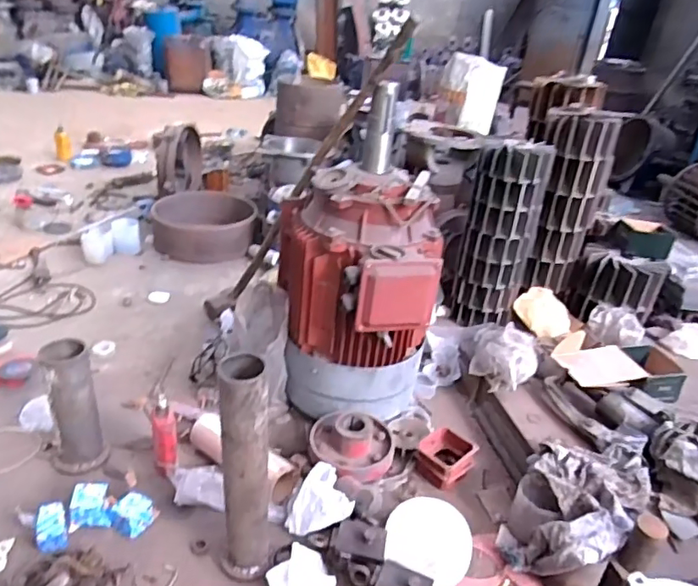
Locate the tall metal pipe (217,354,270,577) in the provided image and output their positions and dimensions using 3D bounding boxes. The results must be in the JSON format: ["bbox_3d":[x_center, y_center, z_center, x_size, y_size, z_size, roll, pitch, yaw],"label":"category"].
[{"bbox_3d":[-0.176,0.321,0.964,0.083,0.456,0.074,5,28,-4],"label":"tall metal pipe"}]

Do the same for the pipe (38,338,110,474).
[{"bbox_3d":[-0.587,0.253,1.203,0.105,0.294,0.093,-14,35,-34],"label":"pipe"}]

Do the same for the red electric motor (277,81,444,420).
[{"bbox_3d":[0.016,-0.034,1.292,0.366,0.649,0.383,6,28,-4],"label":"red electric motor"}]

